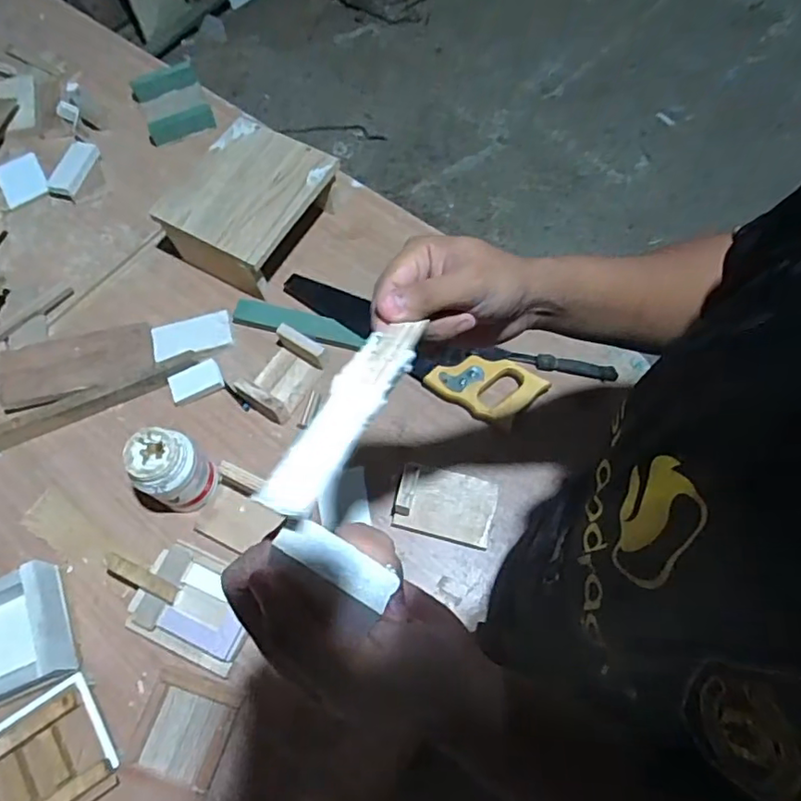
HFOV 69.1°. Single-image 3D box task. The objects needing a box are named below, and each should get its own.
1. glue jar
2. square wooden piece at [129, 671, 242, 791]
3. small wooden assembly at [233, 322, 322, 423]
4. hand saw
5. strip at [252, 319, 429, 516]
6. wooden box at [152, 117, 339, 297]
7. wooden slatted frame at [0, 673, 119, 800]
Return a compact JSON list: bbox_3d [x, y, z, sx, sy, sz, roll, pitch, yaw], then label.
[{"bbox_3d":[-0.280,0.089,0.727,0.066,0.135,0.081,35,70,16],"label":"glue jar"},{"bbox_3d":[-0.241,0.367,0.650,0.102,0.029,0.098,14,66,8],"label":"square wooden piece"},{"bbox_3d":[-0.169,-0.038,0.826,0.078,0.050,0.121,27,69,13],"label":"small wooden assembly"},{"bbox_3d":[0.005,-0.082,0.852,0.415,0.030,0.097,26,68,13],"label":"hand saw"},{"bbox_3d":[-0.022,-0.001,0.284,0.026,0.004,0.149,29,43,4],"label":"strip"},{"bbox_3d":[-0.232,-0.302,0.911,0.211,0.109,0.226,28,69,13],"label":"wooden box"},{"bbox_3d":[-0.389,0.391,0.629,0.138,0.027,0.129,-34,69,-13],"label":"wooden slatted frame"}]

